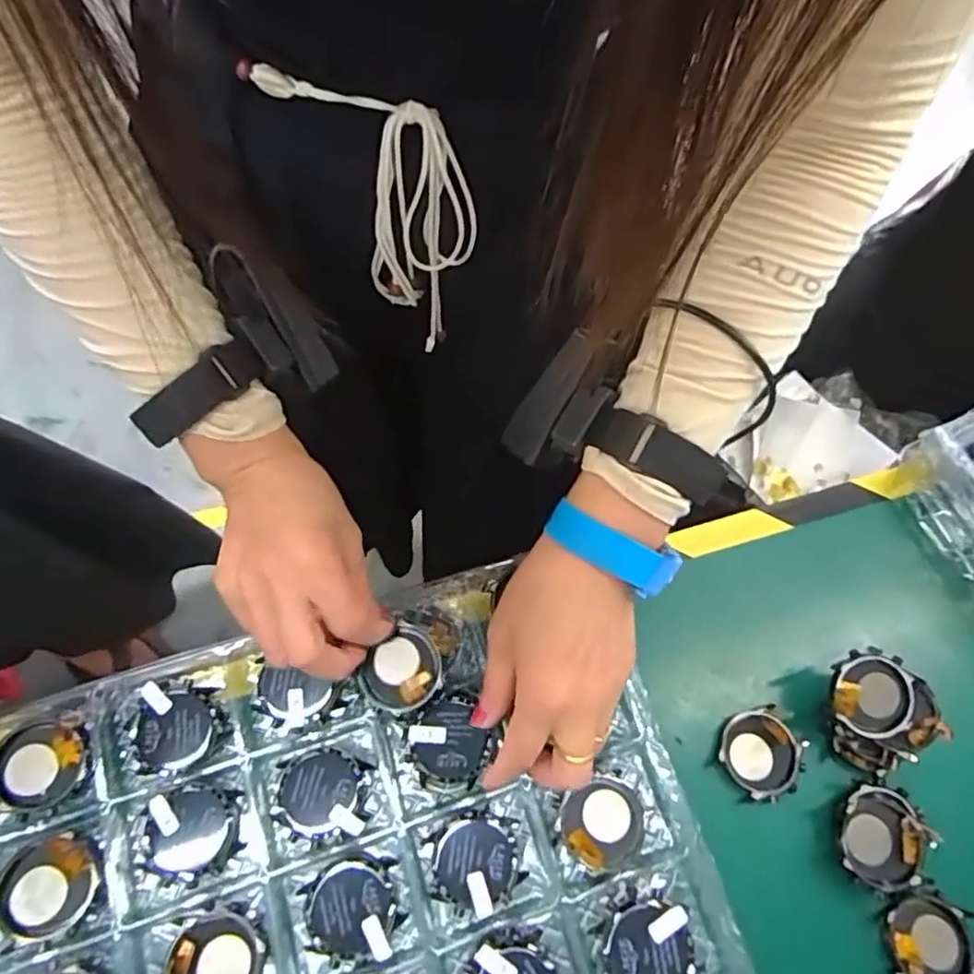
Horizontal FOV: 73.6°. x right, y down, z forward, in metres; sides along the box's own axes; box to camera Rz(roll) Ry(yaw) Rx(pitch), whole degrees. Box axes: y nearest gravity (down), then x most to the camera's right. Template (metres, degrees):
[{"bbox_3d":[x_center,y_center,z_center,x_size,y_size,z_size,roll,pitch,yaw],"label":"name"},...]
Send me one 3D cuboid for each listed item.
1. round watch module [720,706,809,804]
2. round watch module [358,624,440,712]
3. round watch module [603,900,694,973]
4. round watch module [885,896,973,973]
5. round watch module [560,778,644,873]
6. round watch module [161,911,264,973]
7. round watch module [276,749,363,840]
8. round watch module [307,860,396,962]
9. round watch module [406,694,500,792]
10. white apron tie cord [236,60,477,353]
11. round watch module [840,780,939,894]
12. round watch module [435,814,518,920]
[{"bbox_3d":[0.162,0.157,0.385,0.045,0.014,0.045,1,67,-1],"label":"round watch module"},{"bbox_3d":[-0.047,0.101,0.355,0.042,0.016,0.039,1,67,-1],"label":"round watch module"},{"bbox_3d":[0.080,0.232,0.324,0.041,0.013,0.041,1,67,-1],"label":"round watch module"},{"bbox_3d":[0.240,0.245,0.348,0.046,0.012,0.041,11,67,3],"label":"round watch module"},{"bbox_3d":[0.063,0.180,0.346,0.044,0.010,0.040,1,67,-1],"label":"round watch module"},{"bbox_3d":[-0.134,0.234,0.317,0.042,0.008,0.044,1,67,-1],"label":"round watch module"},{"bbox_3d":[-0.090,0.164,0.349,0.043,0.004,0.042,1,67,-1],"label":"round watch module"},{"bbox_3d":[-0.069,0.213,0.328,0.042,0.006,0.040,1,67,-1],"label":"round watch module"},{"bbox_3d":[-0.020,0.140,0.358,0.044,0.012,0.042,1,67,-1],"label":"round watch module"},{"bbox_3d":[-0.059,-0.146,0.364,0.106,0.161,0.024,21,68,5],"label":"white apron tie cord"},{"bbox_3d":[0.220,0.195,0.364,0.046,0.019,0.051,20,68,7],"label":"round watch module"},{"bbox_3d":[-0.006,0.194,0.338,0.041,0.008,0.040,1,67,-1],"label":"round watch module"}]

